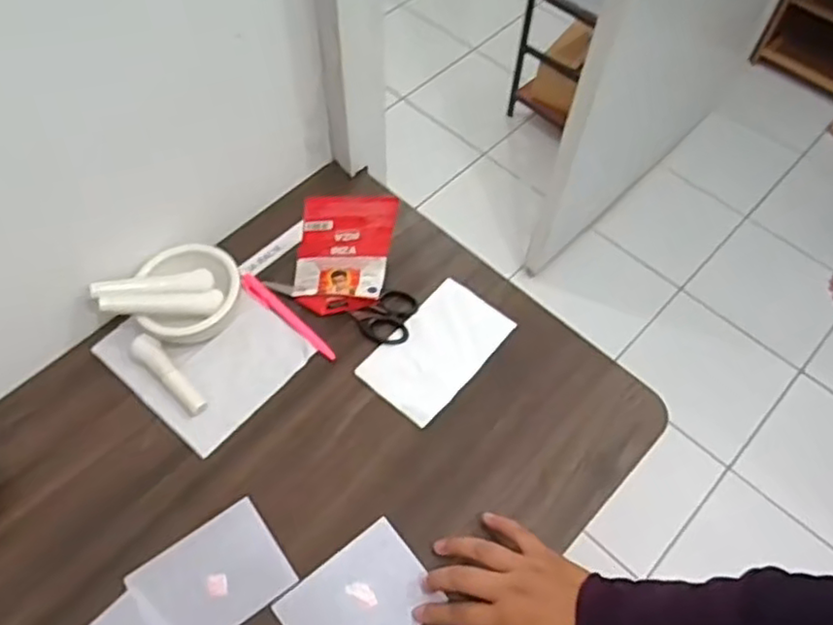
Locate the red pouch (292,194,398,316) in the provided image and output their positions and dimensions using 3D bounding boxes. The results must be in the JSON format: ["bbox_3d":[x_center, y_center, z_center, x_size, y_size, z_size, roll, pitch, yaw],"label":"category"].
[{"bbox_3d":[-0.066,-0.051,0.630,0.085,0.117,0.029,0,34,-20],"label":"red pouch"}]

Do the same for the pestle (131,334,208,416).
[{"bbox_3d":[-0.224,0.057,0.612,0.022,0.022,0.089,-39,68,-22],"label":"pestle"}]

